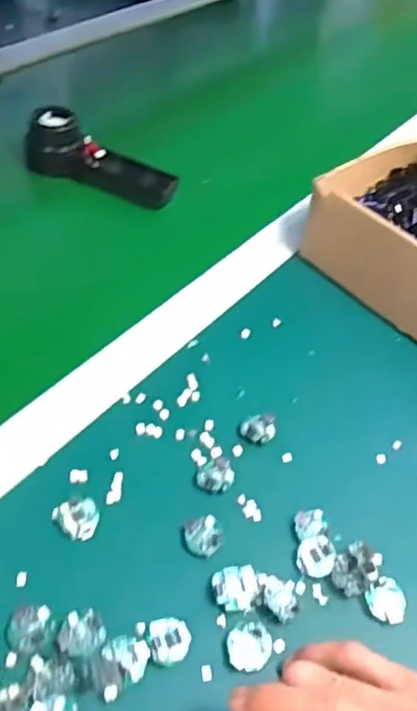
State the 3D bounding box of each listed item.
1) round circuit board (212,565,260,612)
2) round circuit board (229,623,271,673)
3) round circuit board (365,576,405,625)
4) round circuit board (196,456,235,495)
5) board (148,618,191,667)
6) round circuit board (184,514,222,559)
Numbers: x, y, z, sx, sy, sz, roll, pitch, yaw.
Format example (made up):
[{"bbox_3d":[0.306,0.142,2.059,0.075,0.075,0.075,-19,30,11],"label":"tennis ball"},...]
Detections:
[{"bbox_3d":[0.016,0.137,0.371,0.027,0.004,0.026,5,48,-5],"label":"round circuit board"},{"bbox_3d":[0.023,0.161,0.351,0.024,0.004,0.023,5,48,-5],"label":"round circuit board"},{"bbox_3d":[0.109,0.150,0.383,0.023,0.004,0.026,-25,64,-16],"label":"round circuit board"},{"bbox_3d":[0.006,0.081,0.428,0.022,0.007,0.029,28,50,15],"label":"round circuit board"},{"bbox_3d":[-0.021,0.157,0.347,0.023,0.004,0.024,7,48,-8],"label":"board"},{"bbox_3d":[-0.003,0.114,0.397,0.022,0.007,0.025,-6,50,-15],"label":"round circuit board"}]

